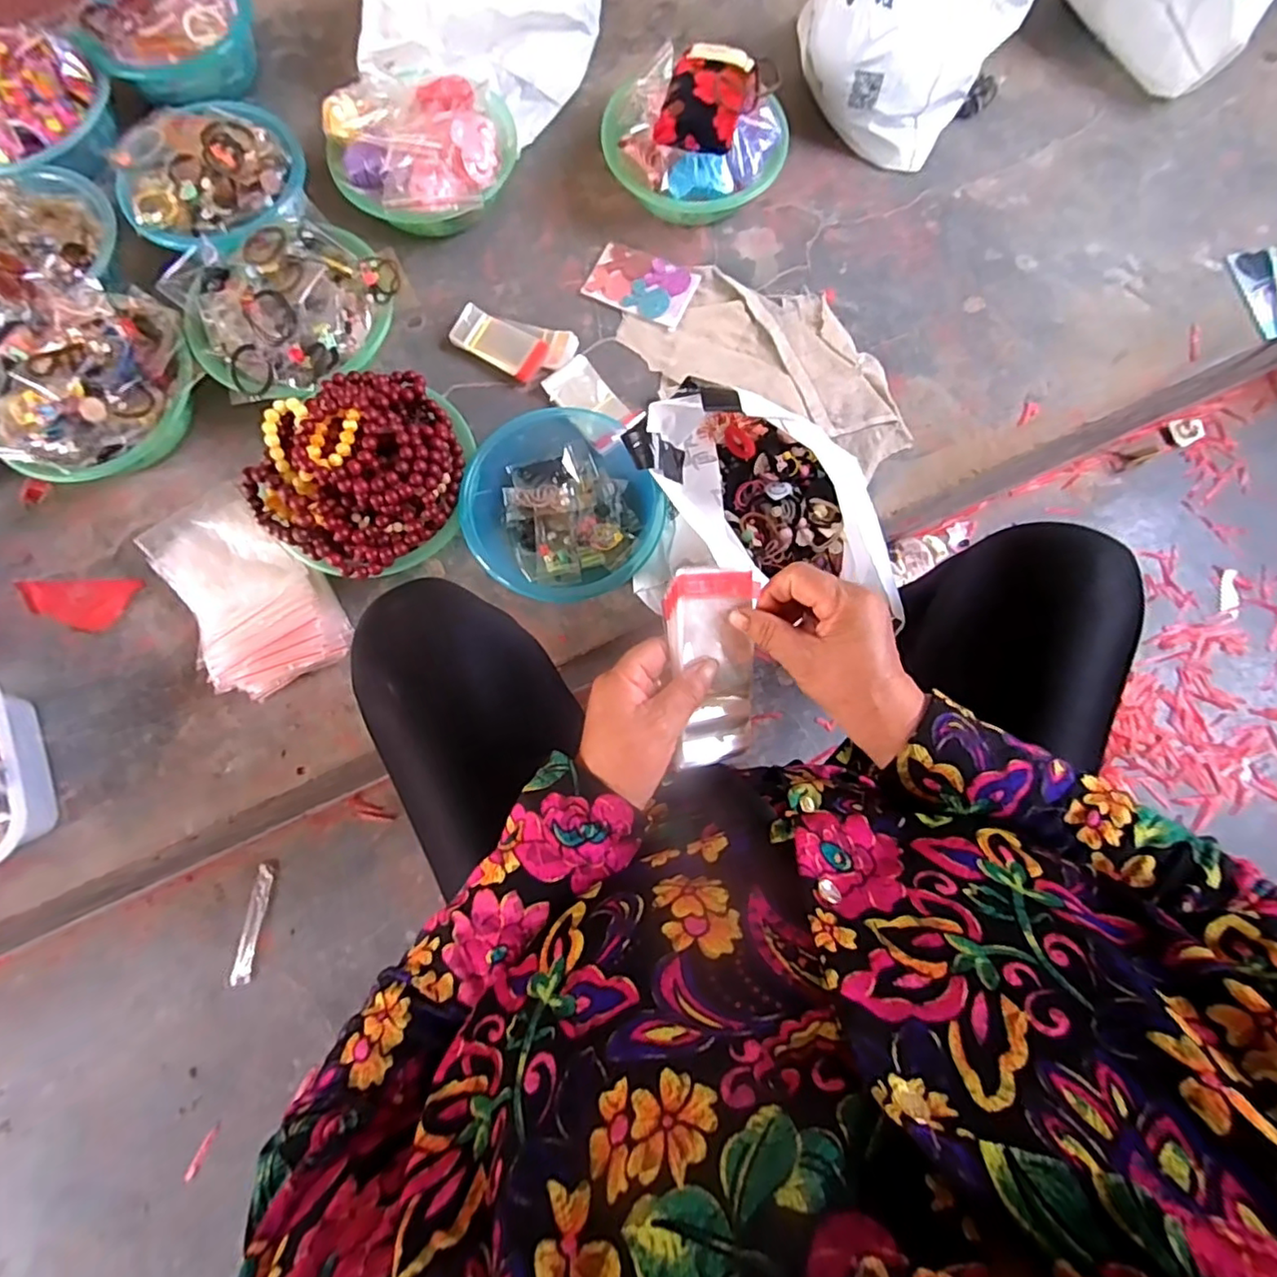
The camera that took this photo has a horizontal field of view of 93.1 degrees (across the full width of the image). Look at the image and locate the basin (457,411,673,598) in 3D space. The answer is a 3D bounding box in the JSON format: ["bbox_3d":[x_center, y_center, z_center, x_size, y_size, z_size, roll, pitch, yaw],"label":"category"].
[{"bbox_3d":[-0.091,-0.155,0.710,0.225,0.082,0.216,0,78,-1],"label":"basin"}]

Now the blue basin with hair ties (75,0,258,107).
[{"bbox_3d":[-0.647,-0.835,0.847,0.194,0.081,0.212,0,78,-1],"label":"blue basin with hair ties"}]

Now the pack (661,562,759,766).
[{"bbox_3d":[0.049,0.018,0.388,0.056,0.015,0.127,-7,103,-2],"label":"pack"}]

